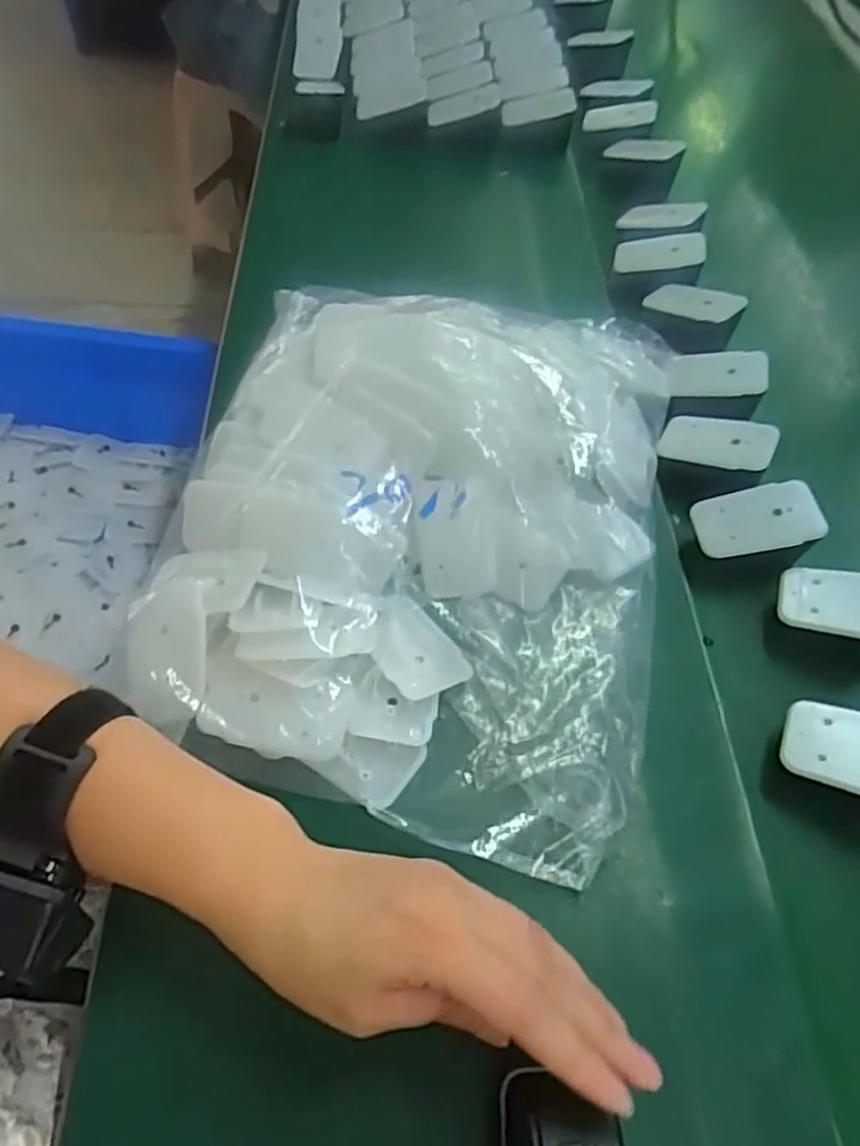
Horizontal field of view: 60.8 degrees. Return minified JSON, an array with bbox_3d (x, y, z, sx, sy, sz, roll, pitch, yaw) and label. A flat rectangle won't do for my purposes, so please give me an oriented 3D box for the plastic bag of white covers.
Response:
[{"bbox_3d":[-0.002,-0.035,0.409,0.266,0.077,0.322,15,56,6],"label":"plastic bag of white covers"}]

